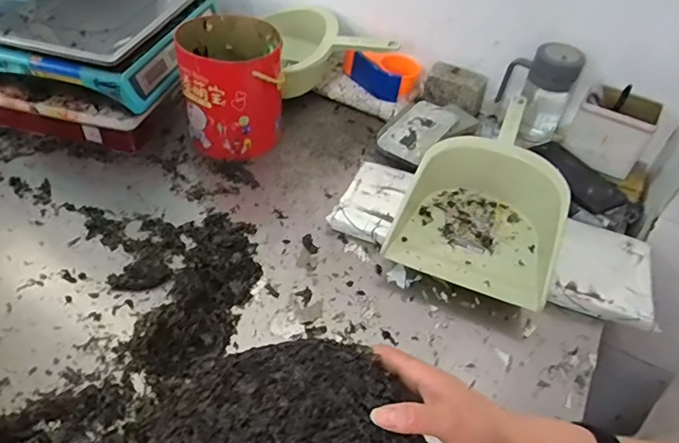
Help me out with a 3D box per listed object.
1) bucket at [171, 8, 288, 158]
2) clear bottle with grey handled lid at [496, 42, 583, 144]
[{"bbox_3d":[-0.182,-0.225,0.847,0.156,0.177,0.170,4,45,-4],"label":"bucket"},{"bbox_3d":[0.344,-0.232,0.871,0.120,0.169,0.090,23,47,15],"label":"clear bottle with grey handled lid"}]

